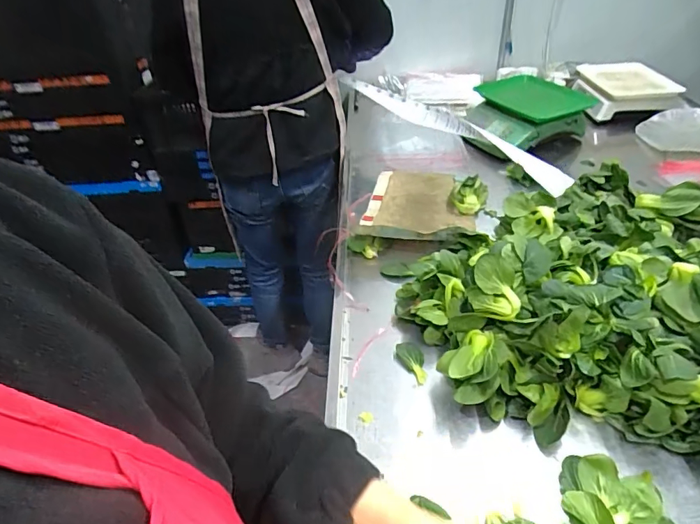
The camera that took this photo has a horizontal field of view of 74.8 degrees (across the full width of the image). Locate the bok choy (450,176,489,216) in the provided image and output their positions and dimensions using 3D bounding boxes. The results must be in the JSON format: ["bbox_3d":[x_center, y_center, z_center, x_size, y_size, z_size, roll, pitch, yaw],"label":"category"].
[{"bbox_3d":[0.270,-0.155,1.057,0.086,0.066,0.089,11,41,19],"label":"bok choy"}]

